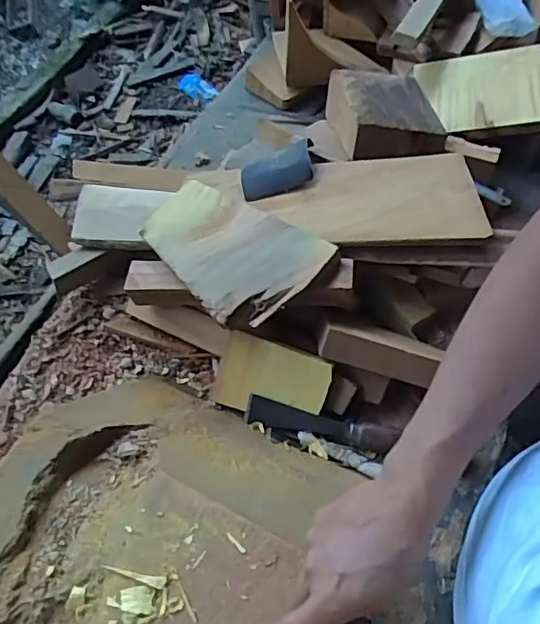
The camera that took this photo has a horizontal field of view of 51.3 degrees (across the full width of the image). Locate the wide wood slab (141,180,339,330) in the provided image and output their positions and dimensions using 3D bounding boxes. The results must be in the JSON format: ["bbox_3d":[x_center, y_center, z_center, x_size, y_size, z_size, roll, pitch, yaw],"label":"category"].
[{"bbox_3d":[-0.050,-0.087,0.700,0.152,0.032,0.234,-35,62,-20],"label":"wide wood slab"}]

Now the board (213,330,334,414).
[{"bbox_3d":[0.001,0.081,0.684,0.140,0.091,0.015,13,12,16],"label":"board"}]

